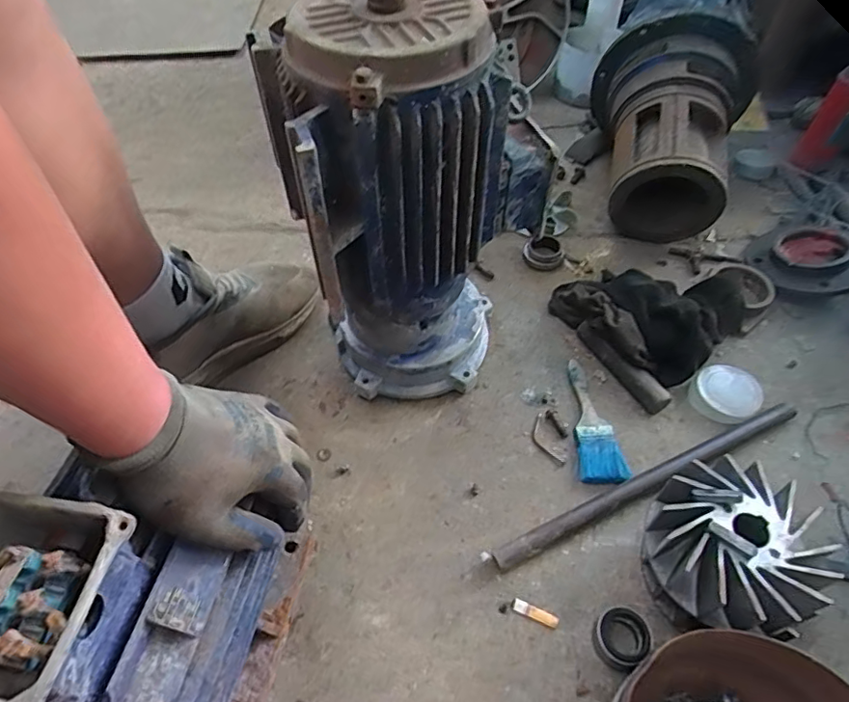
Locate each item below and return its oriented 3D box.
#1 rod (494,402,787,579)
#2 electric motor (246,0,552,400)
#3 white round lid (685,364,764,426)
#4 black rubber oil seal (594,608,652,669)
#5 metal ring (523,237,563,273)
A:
[{"bbox_3d":[0.238,0.136,0.581,0.375,0.019,0.020,-22,55,-15],"label":"rod"},{"bbox_3d":[-0.010,-0.130,0.563,0.225,0.406,0.189,-16,54,-11],"label":"electric motor"},{"bbox_3d":[0.351,0.050,0.647,0.078,0.025,0.068,-32,58,-22],"label":"white round lid"},{"bbox_3d":[0.175,0.249,0.486,0.046,0.026,0.046,0,52,0],"label":"black rubber oil seal"},{"bbox_3d":[0.169,-0.138,0.788,0.052,0.022,0.056,0,52,0],"label":"metal ring"}]

